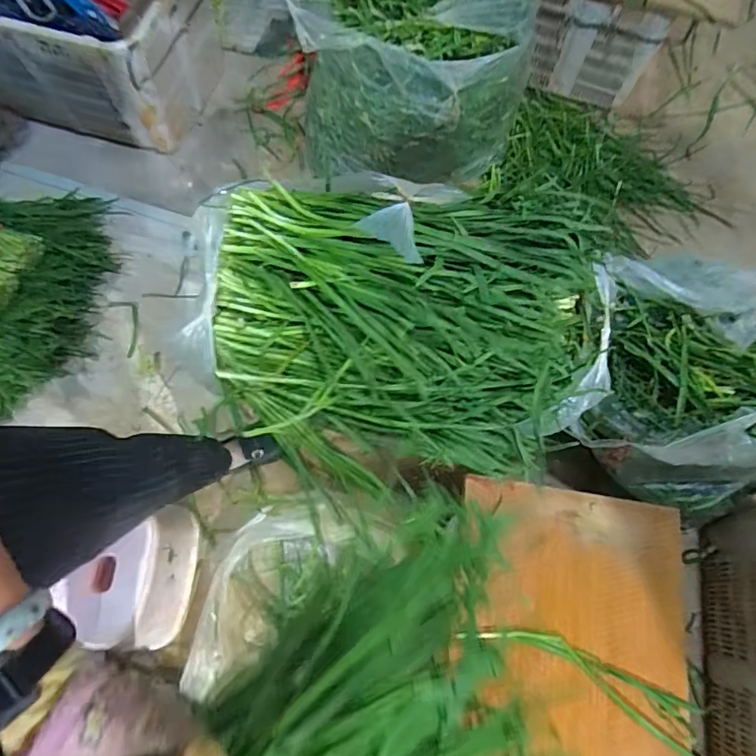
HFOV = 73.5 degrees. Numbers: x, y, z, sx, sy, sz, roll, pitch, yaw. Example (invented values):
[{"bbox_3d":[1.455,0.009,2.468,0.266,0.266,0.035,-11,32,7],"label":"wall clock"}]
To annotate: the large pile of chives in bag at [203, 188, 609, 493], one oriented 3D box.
[{"bbox_3d":[0.037,-0.061,0.716,0.550,0.198,0.375,3,69,-1],"label":"large pile of chives in bag"}]

